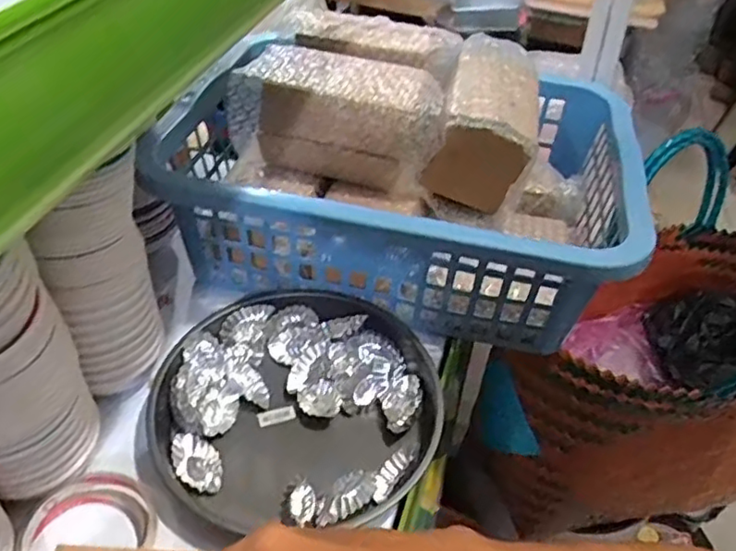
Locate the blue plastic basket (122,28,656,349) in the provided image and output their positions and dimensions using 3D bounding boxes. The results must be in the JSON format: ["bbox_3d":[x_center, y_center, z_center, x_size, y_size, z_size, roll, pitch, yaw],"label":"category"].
[{"bbox_3d":[0.035,-0.099,0.597,0.395,0.131,0.311,10,43,4],"label":"blue plastic basket"}]

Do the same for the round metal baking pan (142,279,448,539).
[{"bbox_3d":[-0.055,0.099,0.487,0.210,0.041,0.199,2,44,-2],"label":"round metal baking pan"}]

